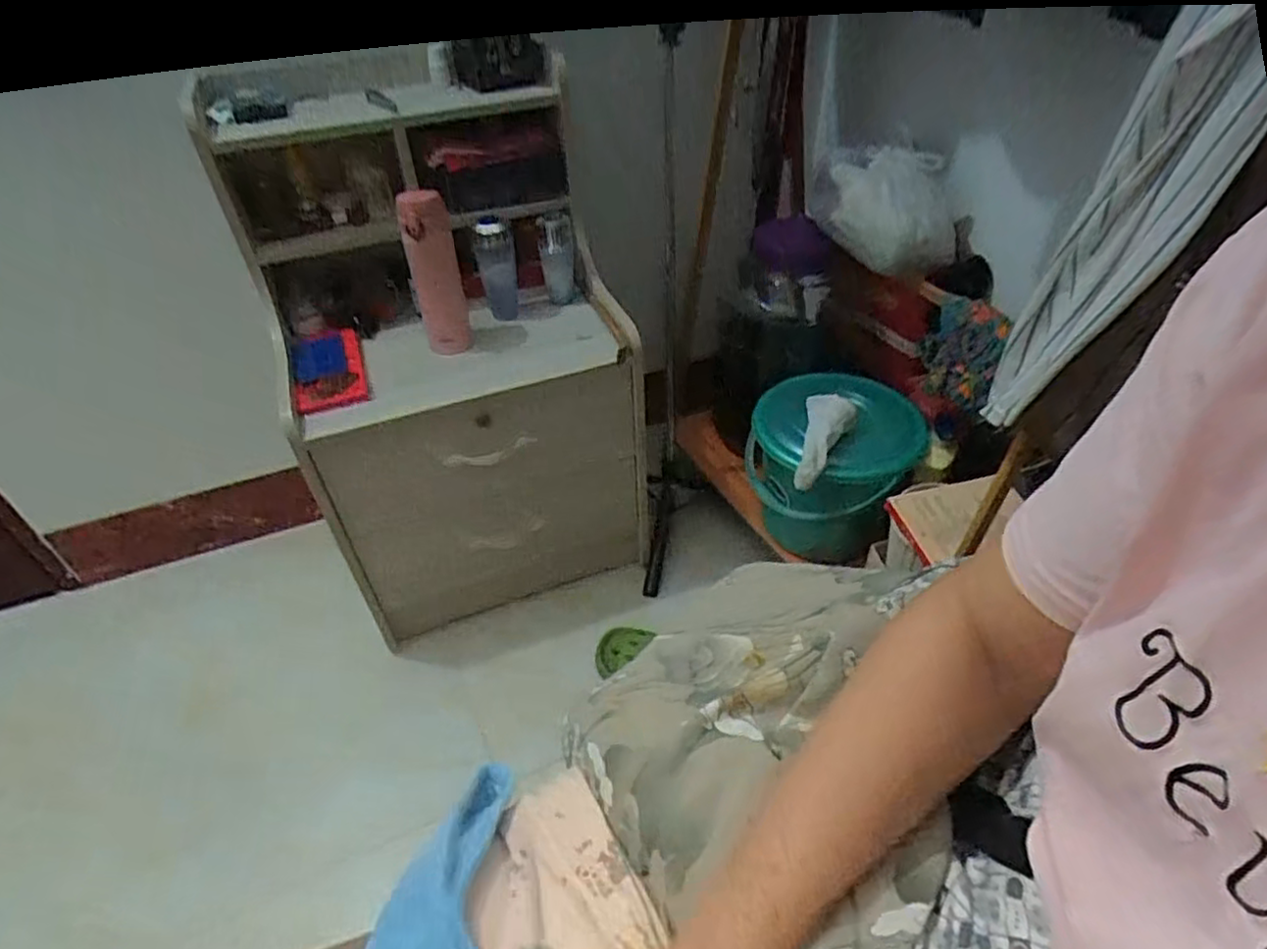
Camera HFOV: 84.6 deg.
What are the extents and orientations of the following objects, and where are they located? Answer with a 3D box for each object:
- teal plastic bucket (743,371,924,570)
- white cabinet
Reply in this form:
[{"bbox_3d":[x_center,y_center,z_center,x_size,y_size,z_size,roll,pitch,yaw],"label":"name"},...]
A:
[{"bbox_3d":[0.309,-0.014,1.108,0.237,0.251,0.238,-1,42,1],"label":"teal plastic bucket"},{"bbox_3d":[-0.276,-0.171,1.107,0.487,0.718,0.393,-17,44,-16],"label":"white cabinet"}]

